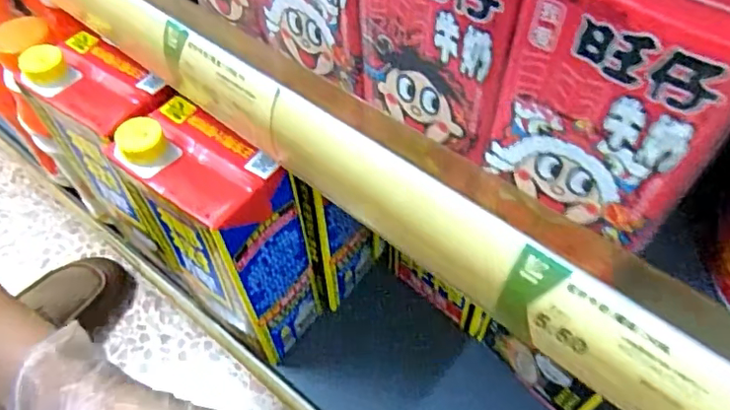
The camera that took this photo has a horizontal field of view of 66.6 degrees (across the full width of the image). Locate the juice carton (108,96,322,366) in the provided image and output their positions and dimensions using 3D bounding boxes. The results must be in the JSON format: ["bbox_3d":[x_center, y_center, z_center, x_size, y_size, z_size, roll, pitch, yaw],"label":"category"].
[{"bbox_3d":[-0.093,0.025,0.370,0.097,0.190,0.063,30,63,21],"label":"juice carton"}]

